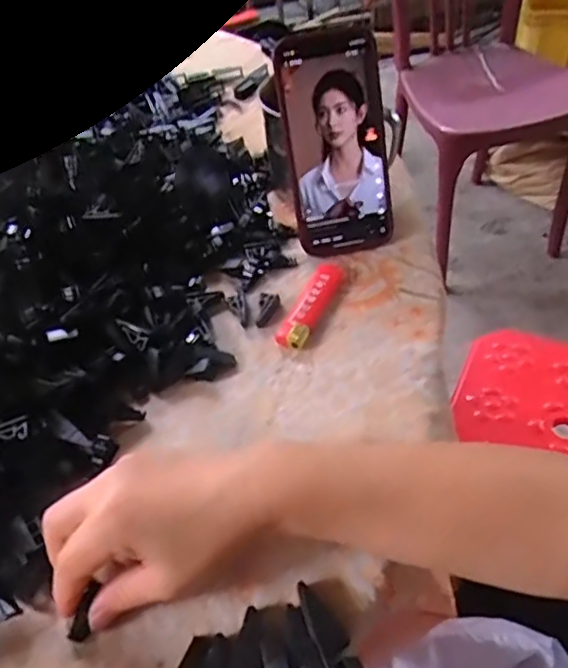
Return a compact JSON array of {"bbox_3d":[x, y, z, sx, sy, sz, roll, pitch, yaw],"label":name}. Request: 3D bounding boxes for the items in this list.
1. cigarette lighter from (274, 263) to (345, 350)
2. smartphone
[{"bbox_3d":[0.019,-0.022,0.435,0.022,0.011,0.075,20,56,21],"label":"cigarette lighter"},{"bbox_3d":[0.039,-0.139,0.442,0.074,0.157,0.008,-10,22,2],"label":"smartphone"}]

